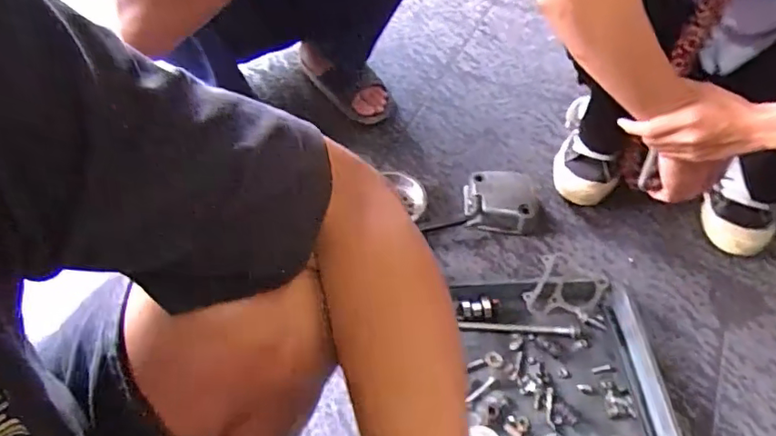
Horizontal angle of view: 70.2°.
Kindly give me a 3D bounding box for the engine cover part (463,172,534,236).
[{"bbox_3d":[0.187,-0.028,0.919,0.119,0.051,0.111,5,52,4],"label":"engine cover part"}]

